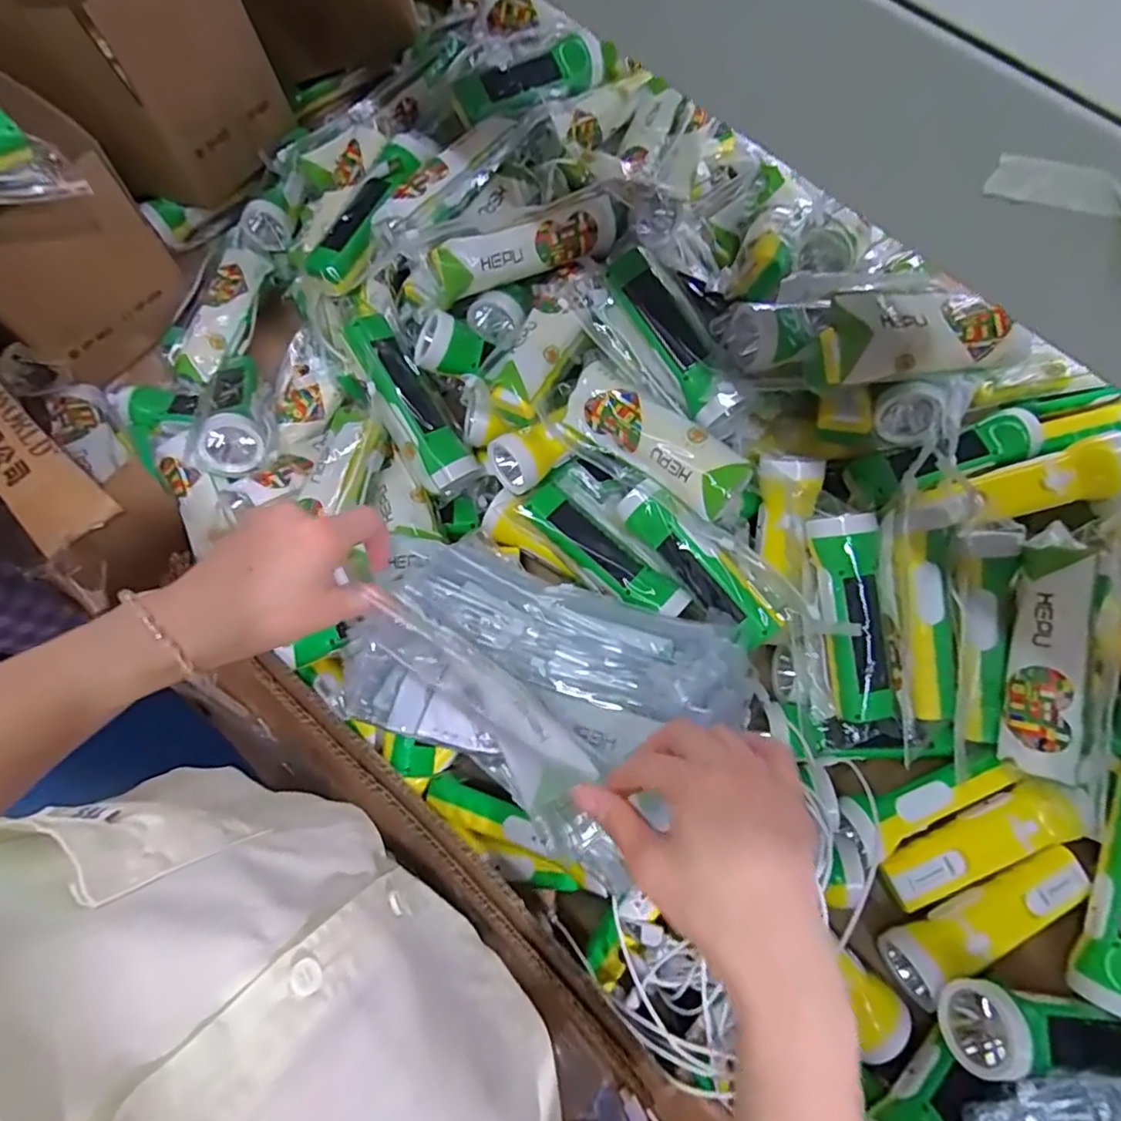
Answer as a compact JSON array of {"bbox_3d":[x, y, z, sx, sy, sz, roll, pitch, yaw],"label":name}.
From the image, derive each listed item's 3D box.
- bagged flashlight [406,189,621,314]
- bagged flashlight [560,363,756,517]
[{"bbox_3d":[-0.043,-0.280,0.558,0.209,0.059,0.053,-15,70,-4],"label":"bagged flashlight"},{"bbox_3d":[0.079,-0.105,0.520,0.168,0.041,0.054,40,76,14],"label":"bagged flashlight"}]

